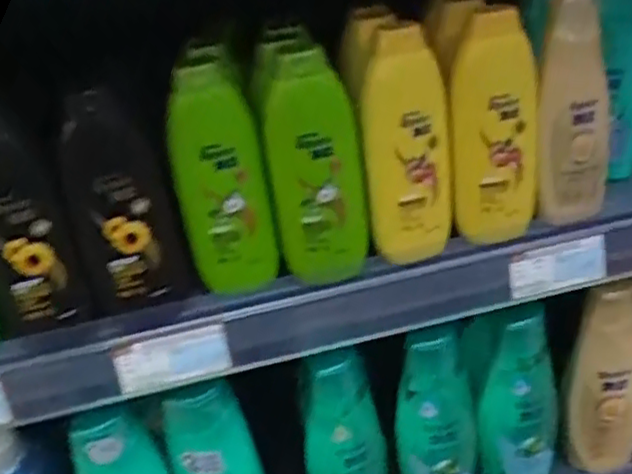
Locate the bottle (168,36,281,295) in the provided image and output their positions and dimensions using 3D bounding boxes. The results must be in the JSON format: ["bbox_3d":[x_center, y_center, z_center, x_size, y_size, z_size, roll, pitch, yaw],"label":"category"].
[{"bbox_3d":[-0.068,-0.044,0.461,0.058,0.154,0.051,-14,31,-10],"label":"bottle"}]

